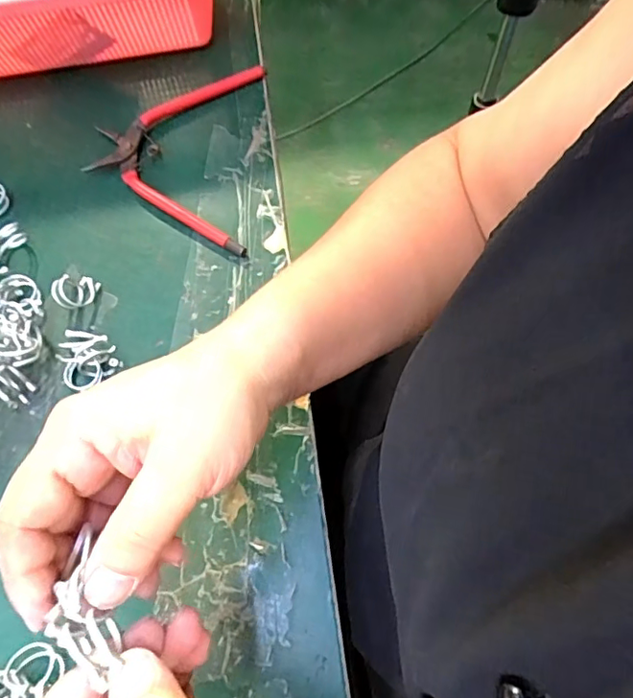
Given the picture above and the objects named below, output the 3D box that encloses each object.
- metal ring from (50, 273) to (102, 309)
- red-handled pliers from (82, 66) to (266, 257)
[{"bbox_3d":[-0.151,-0.036,0.343,0.025,0.017,0.020,-10,68,-5],"label":"metal ring"},{"bbox_3d":[-0.101,-0.136,0.380,0.114,0.016,0.151,2,67,0],"label":"red-handled pliers"}]

